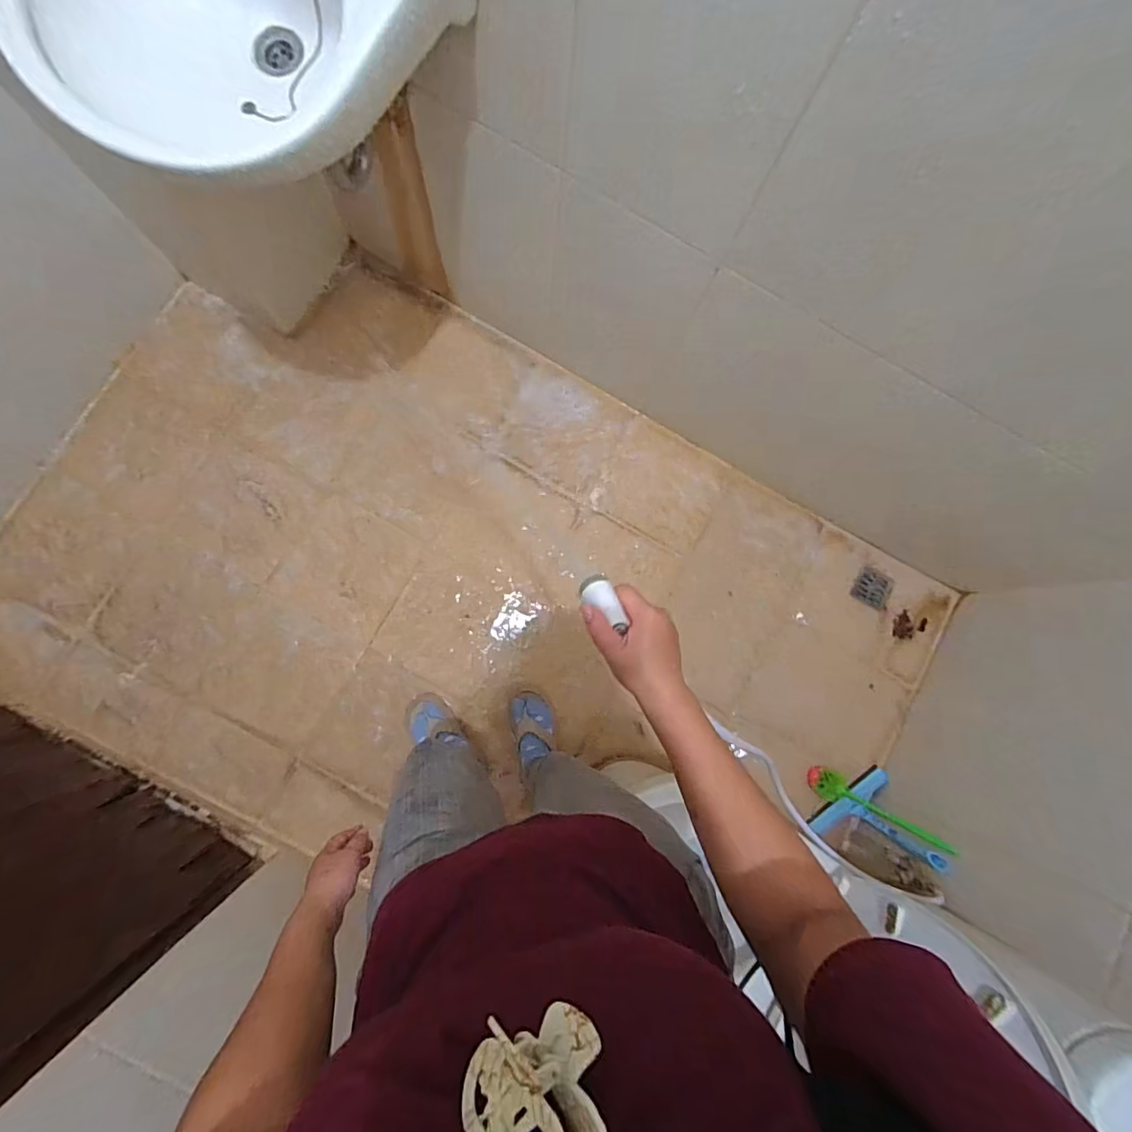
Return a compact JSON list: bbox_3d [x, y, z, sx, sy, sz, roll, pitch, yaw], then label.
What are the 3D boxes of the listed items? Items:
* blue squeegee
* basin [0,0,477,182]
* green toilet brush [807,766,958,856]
[{"bbox_3d":[0.722,0.575,1.178,0.100,0.258,0.219,42,81,1],"label":"blue squeegee"},{"bbox_3d":[-0.362,-0.628,0.581,0.409,0.151,0.380,1,83,-5],"label":"basin"},{"bbox_3d":[0.713,0.560,1.188,0.080,0.311,0.071,37,79,-35],"label":"green toilet brush"}]

